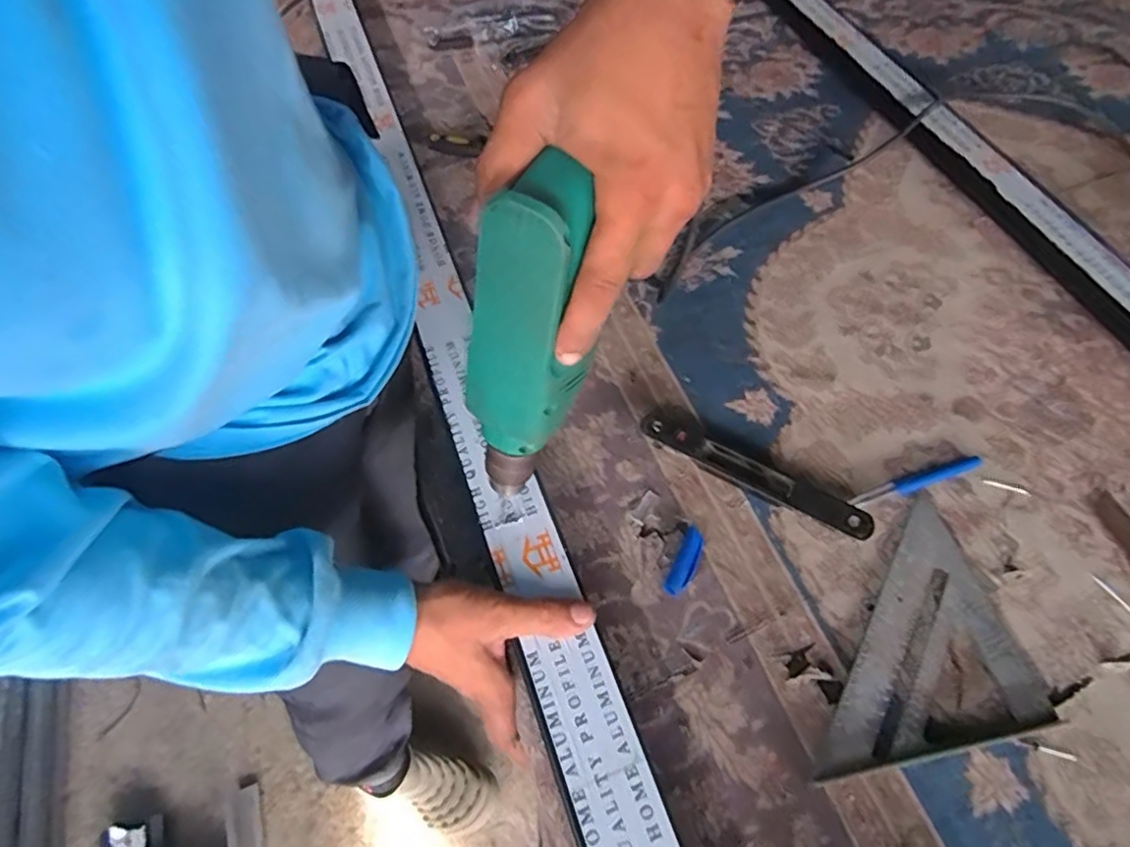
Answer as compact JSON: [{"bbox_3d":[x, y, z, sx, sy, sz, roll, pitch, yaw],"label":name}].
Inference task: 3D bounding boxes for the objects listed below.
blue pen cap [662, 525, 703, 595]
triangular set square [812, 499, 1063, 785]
[{"bbox_3d":[0.091,0.105,0.467,0.018,0.008,0.056,25,62,13],"label":"blue pen cap"},{"bbox_3d":[0.272,0.171,0.433,0.118,0.014,0.222,30,63,15],"label":"triangular set square"}]

